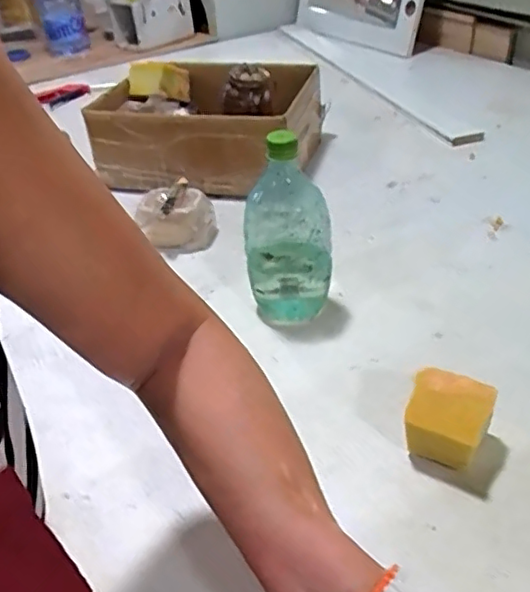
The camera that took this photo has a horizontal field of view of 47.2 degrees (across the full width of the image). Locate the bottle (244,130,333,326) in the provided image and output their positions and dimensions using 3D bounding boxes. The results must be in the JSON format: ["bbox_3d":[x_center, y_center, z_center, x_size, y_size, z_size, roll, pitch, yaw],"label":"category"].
[{"bbox_3d":[0.021,-0.059,0.623,0.070,0.205,0.069,-27,43,-28],"label":"bottle"}]

